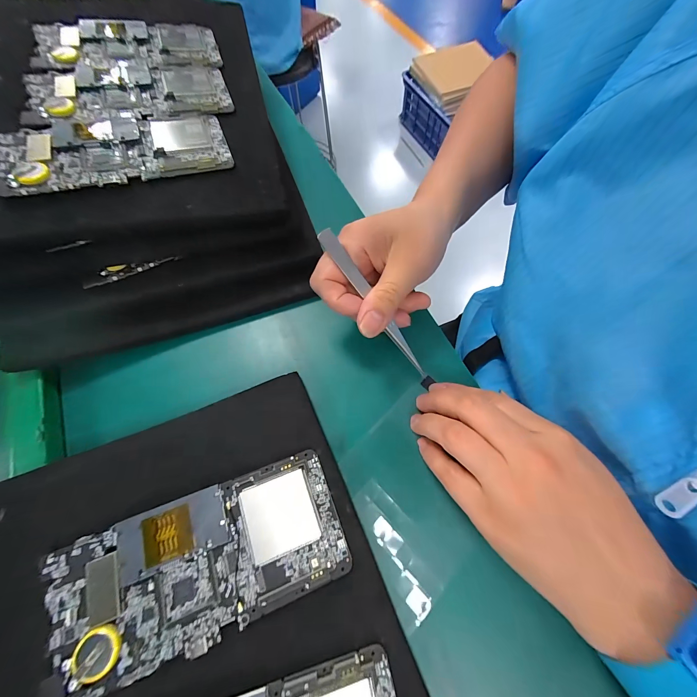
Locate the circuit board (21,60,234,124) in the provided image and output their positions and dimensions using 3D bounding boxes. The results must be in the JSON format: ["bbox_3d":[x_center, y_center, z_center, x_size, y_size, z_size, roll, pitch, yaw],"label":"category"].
[{"bbox_3d":[-0.182,-0.219,0.255,0.149,0.004,0.079,-18,71,-16],"label":"circuit board"}]

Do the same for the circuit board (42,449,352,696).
[{"bbox_3d":[-0.079,0.117,0.169,0.148,0.005,0.071,-16,66,-15],"label":"circuit board"}]

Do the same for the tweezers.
[{"bbox_3d":[0.020,-0.028,0.209,0.011,0.005,0.122,-42,108,-15],"label":"tweezers"}]

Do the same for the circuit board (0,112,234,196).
[{"bbox_3d":[-0.170,-0.150,0.224,0.150,0.006,0.077,-16,69,-16],"label":"circuit board"}]

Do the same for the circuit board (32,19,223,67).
[{"bbox_3d":[-0.202,-0.285,0.285,0.150,0.007,0.069,-17,74,-16],"label":"circuit board"}]

